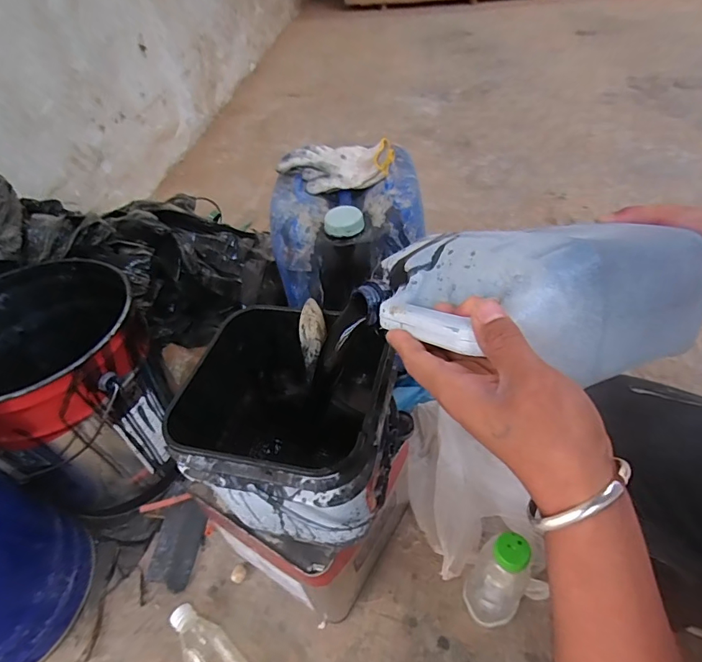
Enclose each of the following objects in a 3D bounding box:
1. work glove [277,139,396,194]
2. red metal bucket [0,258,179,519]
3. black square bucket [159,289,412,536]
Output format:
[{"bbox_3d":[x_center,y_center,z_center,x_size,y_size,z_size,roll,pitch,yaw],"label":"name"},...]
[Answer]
[{"bbox_3d":[-0.029,-0.301,0.805,0.202,0.043,0.122,3,46,10],"label":"work glove"},{"bbox_3d":[-0.456,0.094,0.750,0.290,0.320,0.273,-3,45,3],"label":"red metal bucket"},{"bbox_3d":[-0.070,0.109,0.525,0.236,0.189,0.212,6,46,13],"label":"black square bucket"}]

